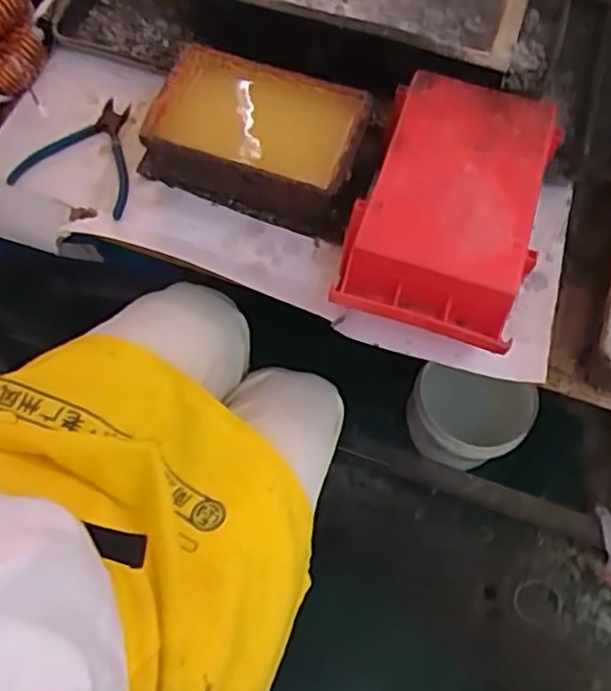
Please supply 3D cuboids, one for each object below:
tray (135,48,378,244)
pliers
[{"bbox_3d":[-0.044,-0.208,0.690,0.220,0.072,0.138,20,67,7],"label":"tray"},{"bbox_3d":[-0.222,-0.208,0.711,0.120,0.024,0.149,17,66,6],"label":"pliers"}]

